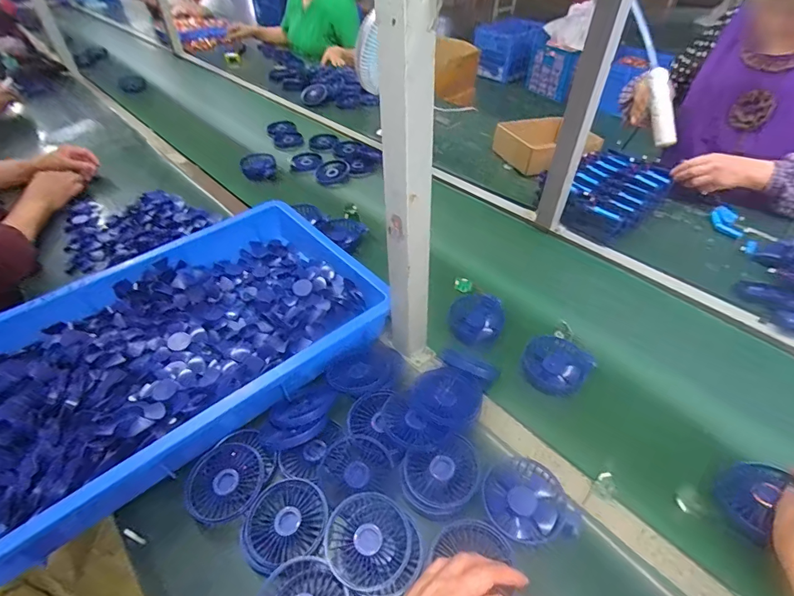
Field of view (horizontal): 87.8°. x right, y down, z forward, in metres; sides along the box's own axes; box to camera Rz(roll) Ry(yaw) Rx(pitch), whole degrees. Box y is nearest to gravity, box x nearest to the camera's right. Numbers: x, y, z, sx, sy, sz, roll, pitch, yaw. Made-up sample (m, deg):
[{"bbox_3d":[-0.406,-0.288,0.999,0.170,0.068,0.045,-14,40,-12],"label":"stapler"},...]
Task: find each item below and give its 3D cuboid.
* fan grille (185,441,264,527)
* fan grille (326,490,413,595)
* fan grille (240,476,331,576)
[{"bbox_3d":[-0.209,0.224,0.501,0.083,0.009,0.089,3,60,-5],"label":"fan grille"},{"bbox_3d":[-0.031,0.259,0.444,0.087,0.021,0.087,0,43,0],"label":"fan grille"},{"bbox_3d":[-0.128,0.251,0.469,0.093,0.022,0.089,0,43,0],"label":"fan grille"}]

